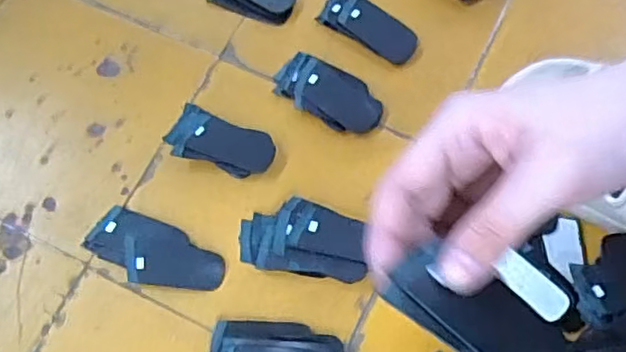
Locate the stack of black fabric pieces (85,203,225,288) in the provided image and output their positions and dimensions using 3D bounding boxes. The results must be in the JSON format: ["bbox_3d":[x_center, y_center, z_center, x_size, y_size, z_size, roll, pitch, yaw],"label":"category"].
[{"bbox_3d":[-0.118,0.058,0.486,0.104,0.006,0.047,25,70,10],"label":"stack of black fabric pieces"}]

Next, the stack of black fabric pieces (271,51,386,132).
[{"bbox_3d":[0.013,-0.069,0.530,0.090,0.010,0.048,28,71,11],"label":"stack of black fabric pieces"}]

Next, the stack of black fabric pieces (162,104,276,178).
[{"bbox_3d":[-0.073,-0.026,0.514,0.085,0.013,0.045,20,69,8],"label":"stack of black fabric pieces"}]

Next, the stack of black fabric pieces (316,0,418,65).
[{"bbox_3d":[0.049,-0.129,0.553,0.085,0.010,0.039,31,71,12],"label":"stack of black fabric pieces"}]

